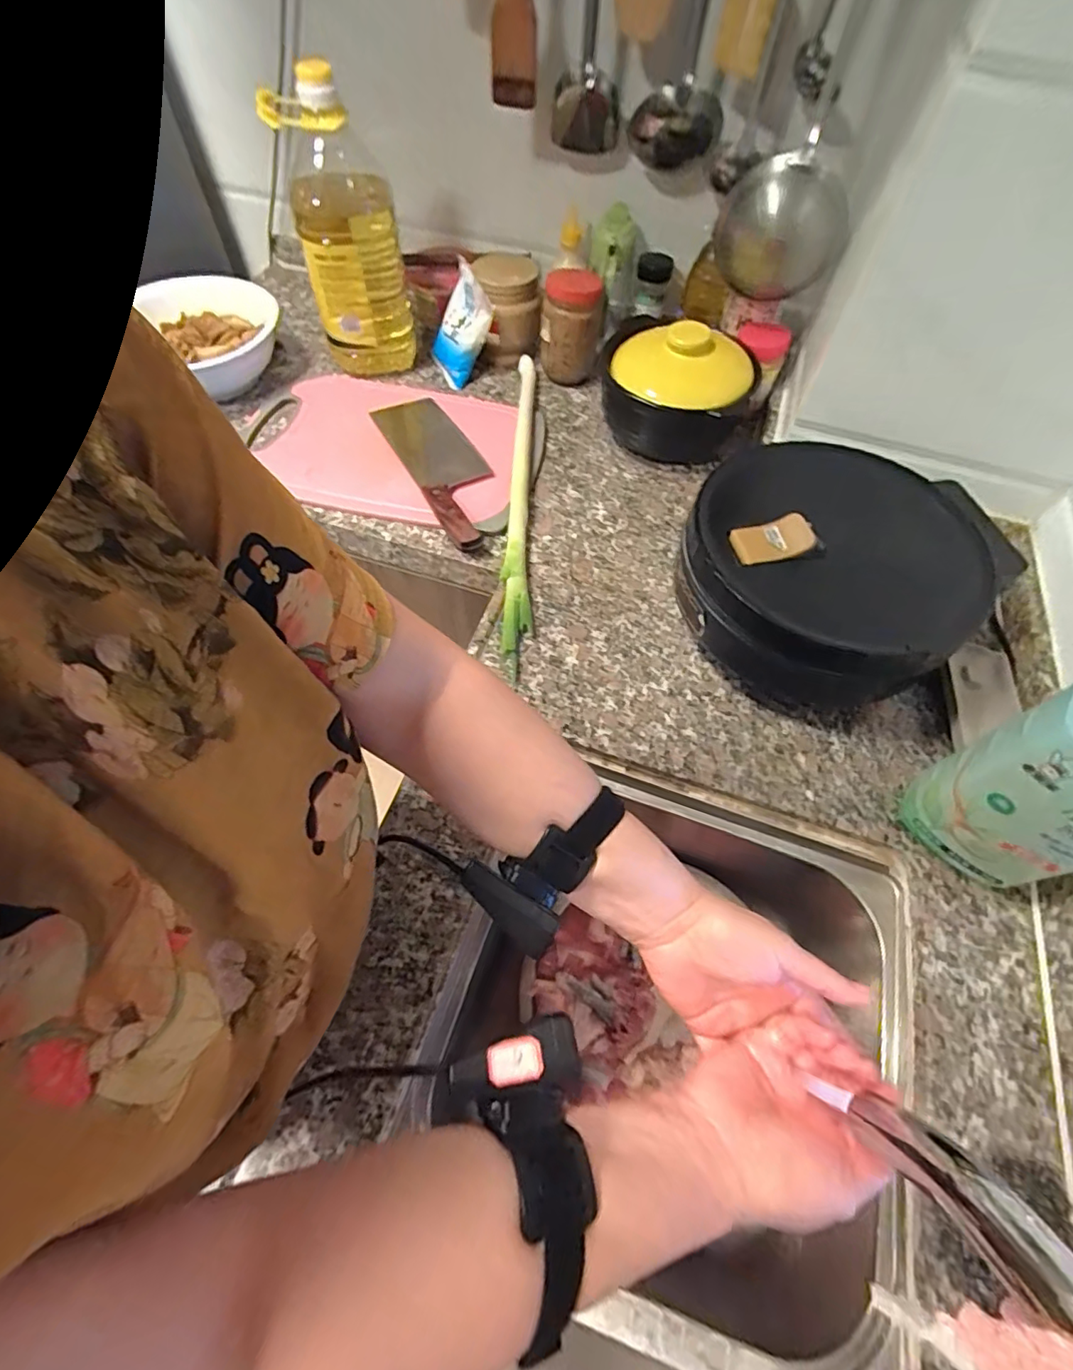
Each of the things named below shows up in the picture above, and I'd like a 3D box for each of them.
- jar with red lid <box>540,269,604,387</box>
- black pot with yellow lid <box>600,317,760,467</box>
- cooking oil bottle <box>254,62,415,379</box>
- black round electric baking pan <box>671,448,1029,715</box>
[{"bbox_3d":[0.051,-0.540,0.820,0.088,0.123,0.086,3,59,0],"label":"jar with red lid"},{"bbox_3d":[0.195,-0.420,0.756,0.194,0.135,0.189,1,60,-2],"label":"black pot with yellow lid"},{"bbox_3d":[-0.254,-0.603,0.743,0.129,0.297,0.105,-10,60,-8],"label":"cooking oil bottle"},{"bbox_3d":[0.300,-0.122,0.583,0.295,0.137,0.271,1,60,-2],"label":"black round electric baking pan"}]

